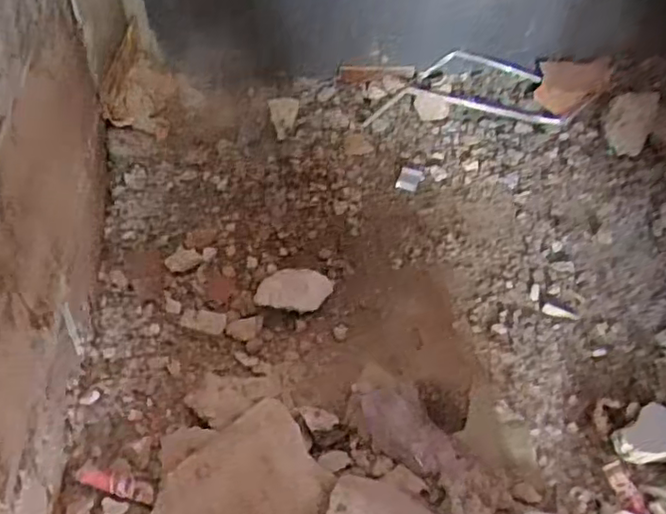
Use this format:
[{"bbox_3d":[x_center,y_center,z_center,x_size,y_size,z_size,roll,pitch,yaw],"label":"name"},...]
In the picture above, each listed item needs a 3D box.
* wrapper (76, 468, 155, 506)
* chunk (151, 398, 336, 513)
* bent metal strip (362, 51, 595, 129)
[{"bbox_3d":[-0.257,0.269,0.772,0.100,0.020,0.024,12,50,10],"label":"wrapper"},{"bbox_3d":[-0.094,0.264,0.731,0.145,0.034,0.194,35,58,27],"label":"chunk"},{"bbox_3d":[0.278,-0.326,1.286,0.437,0.034,0.154,-3,73,-3],"label":"bent metal strip"}]

